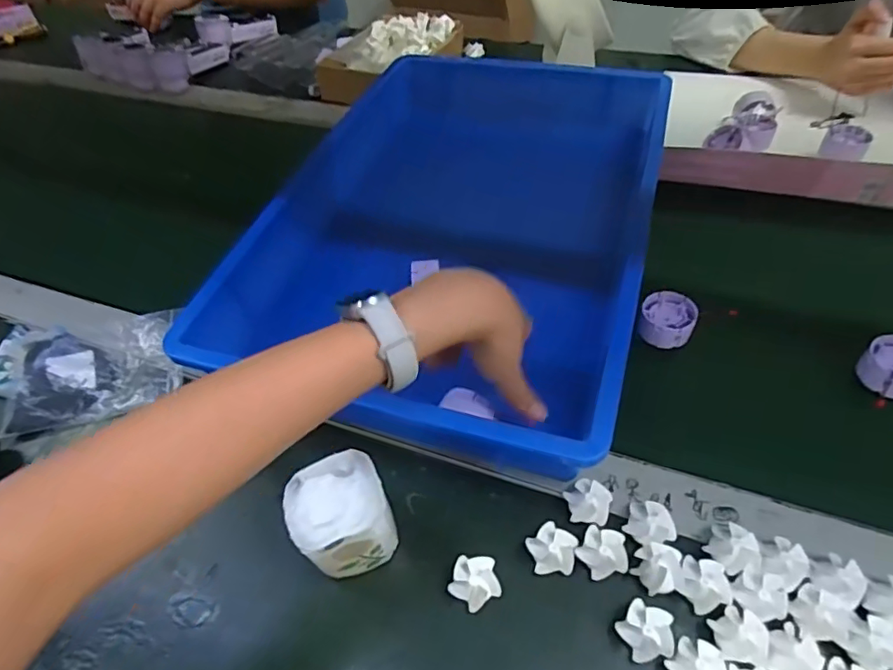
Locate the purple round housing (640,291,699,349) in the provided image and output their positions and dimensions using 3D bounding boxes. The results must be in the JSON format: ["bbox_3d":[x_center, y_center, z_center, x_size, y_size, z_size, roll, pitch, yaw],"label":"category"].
[{"bbox_3d":[0.201,-0.015,0.499,0.045,0.021,0.049,-3,51,3],"label":"purple round housing"}]

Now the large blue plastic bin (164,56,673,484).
[{"bbox_3d":[0.025,-0.088,0.650,0.372,0.221,0.534,12,53,15],"label":"large blue plastic bin"}]

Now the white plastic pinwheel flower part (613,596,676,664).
[{"bbox_3d":[0.129,0.189,0.351,0.034,0.016,0.034,-3,51,3],"label":"white plastic pinwheel flower part"}]

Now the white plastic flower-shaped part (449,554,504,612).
[{"bbox_3d":[0.019,0.170,0.380,0.034,0.015,0.032,-3,51,3],"label":"white plastic flower-shaped part"}]

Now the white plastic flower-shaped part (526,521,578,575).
[{"bbox_3d":[0.074,0.151,0.388,0.033,0.014,0.032,-3,51,3],"label":"white plastic flower-shaped part"}]

